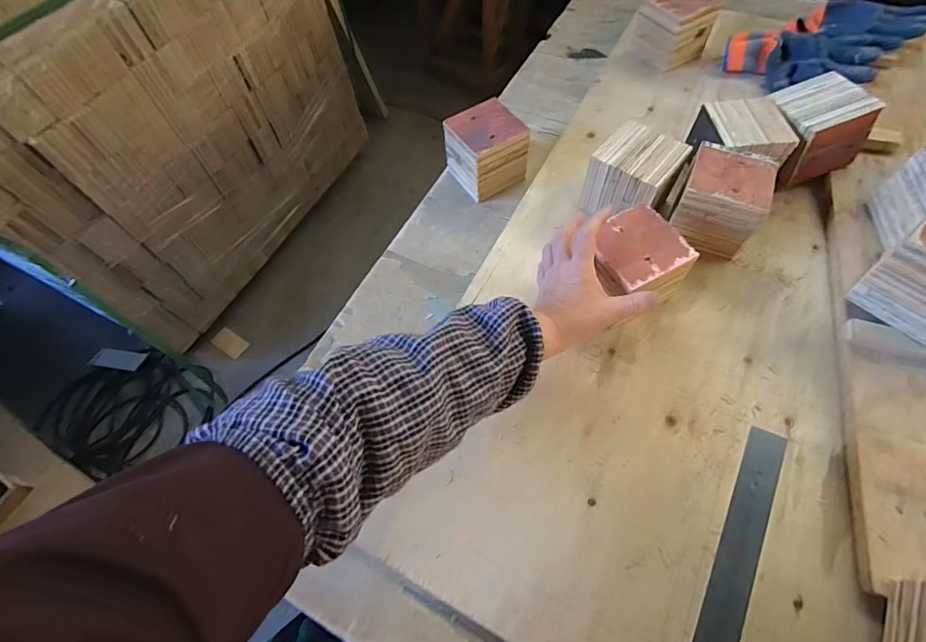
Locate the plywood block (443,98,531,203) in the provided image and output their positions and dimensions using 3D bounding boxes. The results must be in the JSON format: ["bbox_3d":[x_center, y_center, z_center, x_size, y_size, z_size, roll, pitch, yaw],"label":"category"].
[{"bbox_3d":[0.035,-0.250,0.638,0.100,0.093,0.090,-28,63,-11],"label":"plywood block"}]

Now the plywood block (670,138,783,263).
[{"bbox_3d":[0.316,-0.146,0.543,0.091,0.089,0.101,23,65,16],"label":"plywood block"}]

